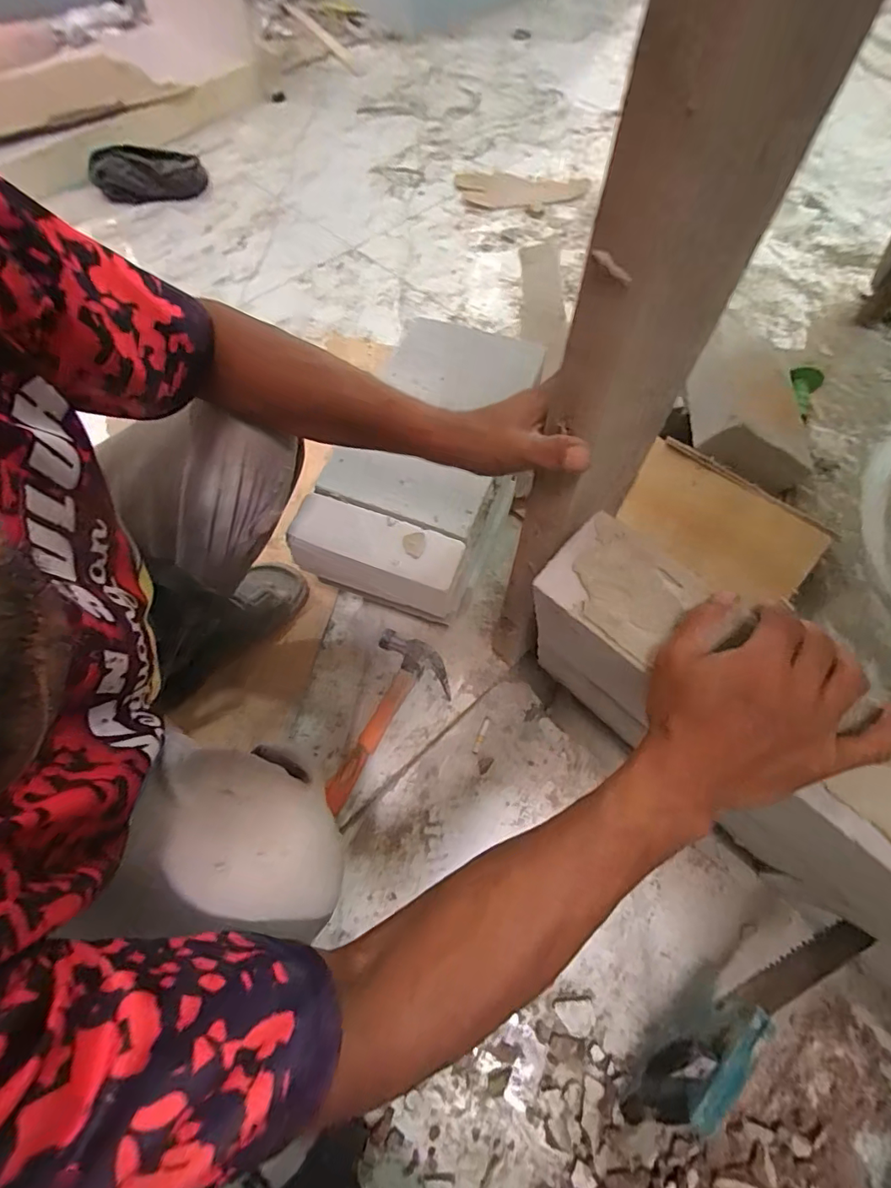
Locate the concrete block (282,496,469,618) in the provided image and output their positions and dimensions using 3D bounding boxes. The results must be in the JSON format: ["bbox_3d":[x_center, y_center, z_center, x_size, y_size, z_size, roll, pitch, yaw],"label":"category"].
[{"bbox_3d":[-0.080,-0.046,0.600,0.198,0.075,0.072,18,64,11],"label":"concrete block"}]

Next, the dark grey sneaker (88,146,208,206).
[{"bbox_3d":[-0.747,-1.051,1.257,0.273,0.089,0.079,-1,64,1],"label":"dark grey sneaker"}]

